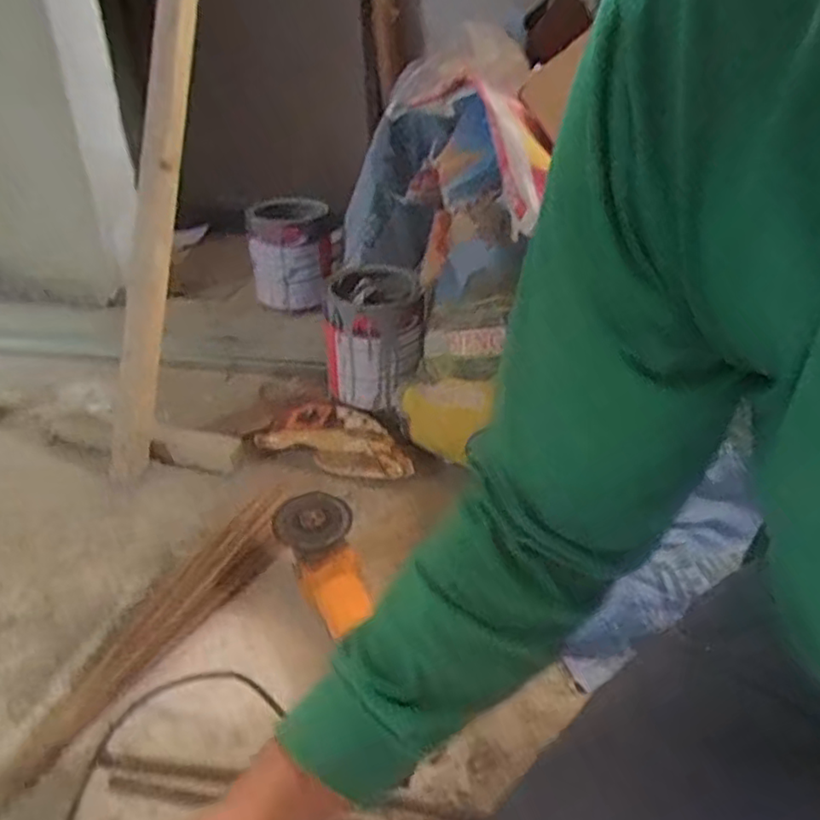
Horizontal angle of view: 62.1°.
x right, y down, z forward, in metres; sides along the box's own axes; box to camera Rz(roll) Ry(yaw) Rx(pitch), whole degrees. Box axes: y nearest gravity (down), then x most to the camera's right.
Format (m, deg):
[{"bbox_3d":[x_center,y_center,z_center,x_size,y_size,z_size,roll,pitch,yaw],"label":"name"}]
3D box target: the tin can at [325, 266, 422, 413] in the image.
[{"bbox_3d":[-0.051,-0.122,1.117,0.169,0.161,0.140,-15,37,-22],"label":"tin can"}]

